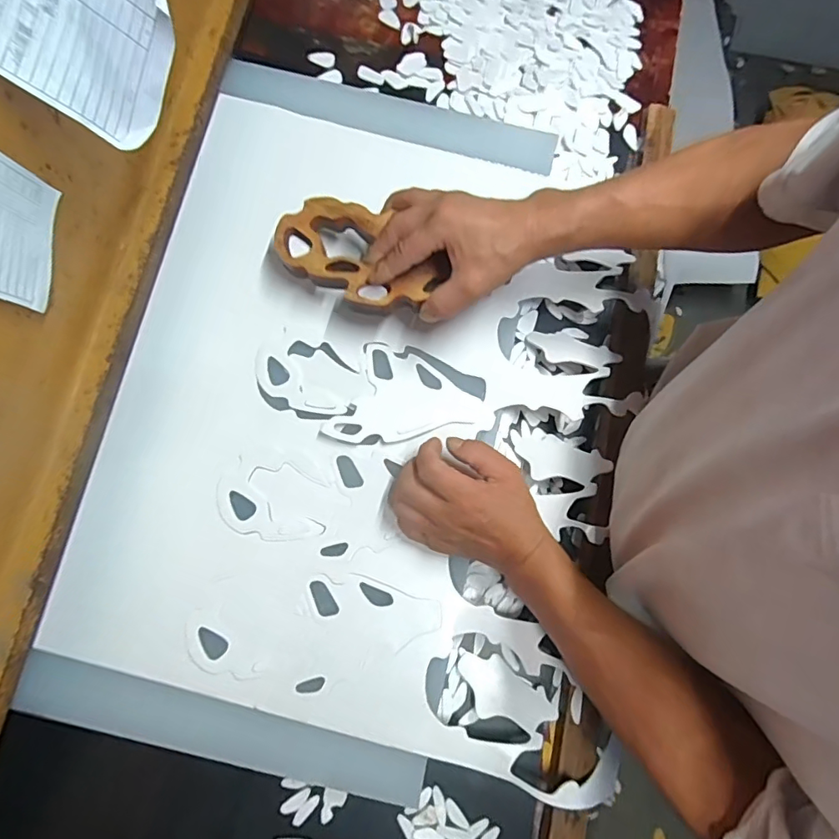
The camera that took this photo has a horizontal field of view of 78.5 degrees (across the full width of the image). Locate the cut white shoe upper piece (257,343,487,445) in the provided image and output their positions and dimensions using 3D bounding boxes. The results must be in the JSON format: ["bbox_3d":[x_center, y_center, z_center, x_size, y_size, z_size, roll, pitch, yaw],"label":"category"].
[{"bbox_3d":[-0.011,-0.011,0.506,0.128,0.010,0.105,23,78,5],"label":"cut white shoe upper piece"}]

